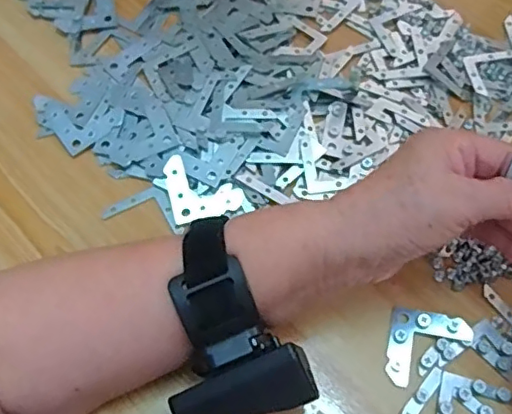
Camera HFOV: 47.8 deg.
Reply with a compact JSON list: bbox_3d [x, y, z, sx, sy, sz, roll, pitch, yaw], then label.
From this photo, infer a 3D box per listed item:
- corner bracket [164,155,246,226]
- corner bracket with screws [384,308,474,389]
[{"bbox_3d":[-0.034,-0.015,0.380,0.046,0.009,0.044,-12,64,-8],"label":"corner bracket"},{"bbox_3d":[0.100,0.083,0.334,0.045,0.008,0.046,14,64,5],"label":"corner bracket with screws"}]

